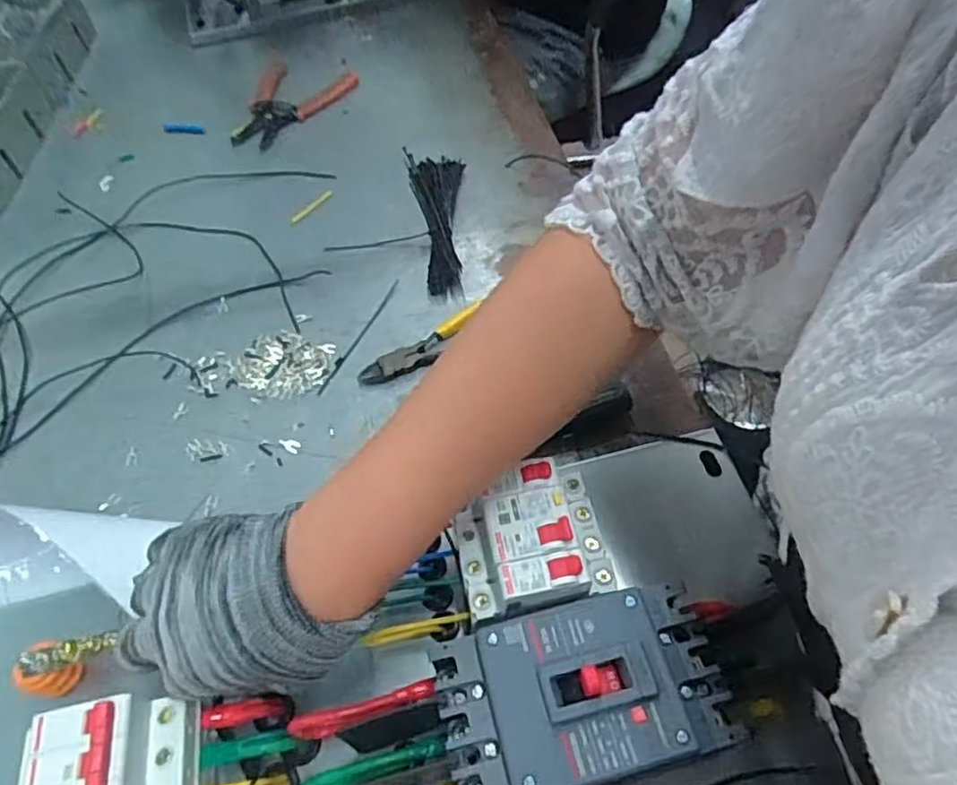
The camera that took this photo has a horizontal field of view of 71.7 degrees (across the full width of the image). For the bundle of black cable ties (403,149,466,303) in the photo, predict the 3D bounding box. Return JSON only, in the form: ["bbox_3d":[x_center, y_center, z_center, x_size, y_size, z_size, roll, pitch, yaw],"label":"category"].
[{"bbox_3d":[-0.033,-0.159,0.587,0.050,0.015,0.182,-7,55,-3],"label":"bundle of black cable ties"}]

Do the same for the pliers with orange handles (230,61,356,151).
[{"bbox_3d":[-0.211,-0.311,0.716,0.113,0.014,0.153,15,57,13],"label":"pliers with orange handles"}]

